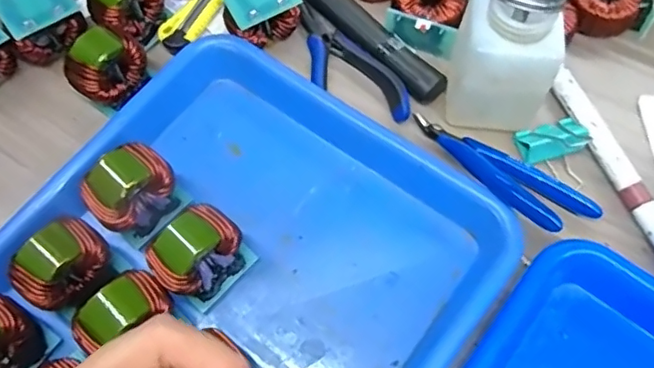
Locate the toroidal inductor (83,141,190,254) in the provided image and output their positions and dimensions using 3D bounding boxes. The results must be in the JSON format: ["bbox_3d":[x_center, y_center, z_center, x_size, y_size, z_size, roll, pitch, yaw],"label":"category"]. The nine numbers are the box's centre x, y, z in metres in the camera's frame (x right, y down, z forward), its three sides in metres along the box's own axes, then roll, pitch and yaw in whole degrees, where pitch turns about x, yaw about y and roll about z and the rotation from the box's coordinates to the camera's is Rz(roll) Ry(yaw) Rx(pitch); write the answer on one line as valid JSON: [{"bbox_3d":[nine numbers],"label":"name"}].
[{"bbox_3d":[-0.113,0.006,0.338,0.034,0.053,0.049,40,76,18],"label":"toroidal inductor"}]

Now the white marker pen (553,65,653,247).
[{"bbox_3d":[0.177,-0.018,0.356,0.013,0.011,0.126,-20,67,-7],"label":"white marker pen"}]

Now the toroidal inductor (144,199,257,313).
[{"bbox_3d":[-0.071,0.041,0.321,0.038,0.053,0.050,39,76,17],"label":"toroidal inductor"}]

